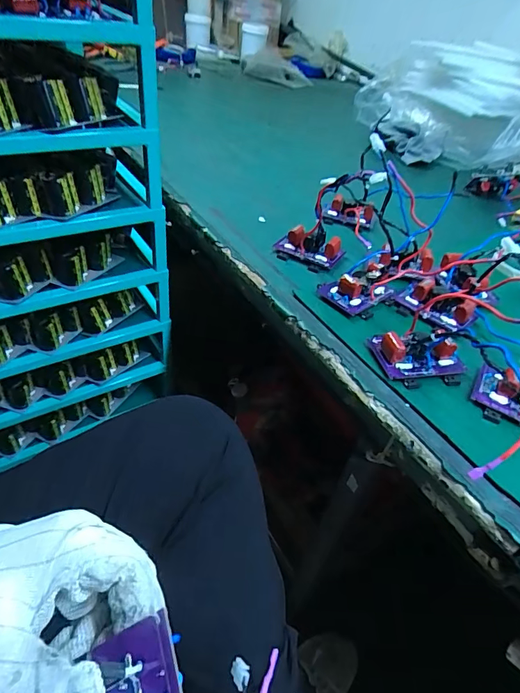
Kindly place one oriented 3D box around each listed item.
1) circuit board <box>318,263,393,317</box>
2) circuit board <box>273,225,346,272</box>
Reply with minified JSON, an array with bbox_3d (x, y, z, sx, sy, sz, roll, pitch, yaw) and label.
[{"bbox_3d":[0.127,-0.083,0.544,0.088,0.039,0.069,-26,52,-32],"label":"circuit board"},{"bbox_3d":[0.071,-0.146,0.609,0.101,0.039,0.059,17,43,11],"label":"circuit board"}]

